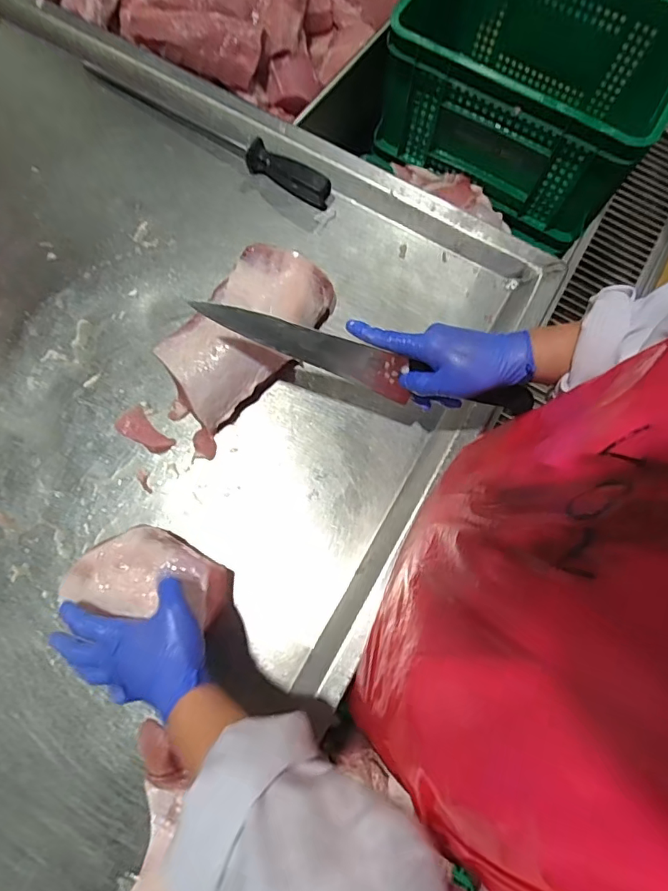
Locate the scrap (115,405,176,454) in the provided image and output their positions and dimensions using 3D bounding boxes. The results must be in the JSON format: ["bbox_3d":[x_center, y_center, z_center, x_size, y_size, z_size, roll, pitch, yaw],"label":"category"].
[{"bbox_3d":[-0.228,-0.016,0.594,0.070,0.006,0.035,40,80,7],"label":"scrap"}]

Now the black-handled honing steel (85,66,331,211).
[{"bbox_3d":[-0.170,-0.433,0.670,0.383,0.030,0.039,33,80,6],"label":"black-handled honing steel"}]

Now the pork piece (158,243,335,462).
[{"bbox_3d":[-0.113,-0.125,0.587,0.111,0.067,0.252,35,80,6],"label":"pork piece"}]

